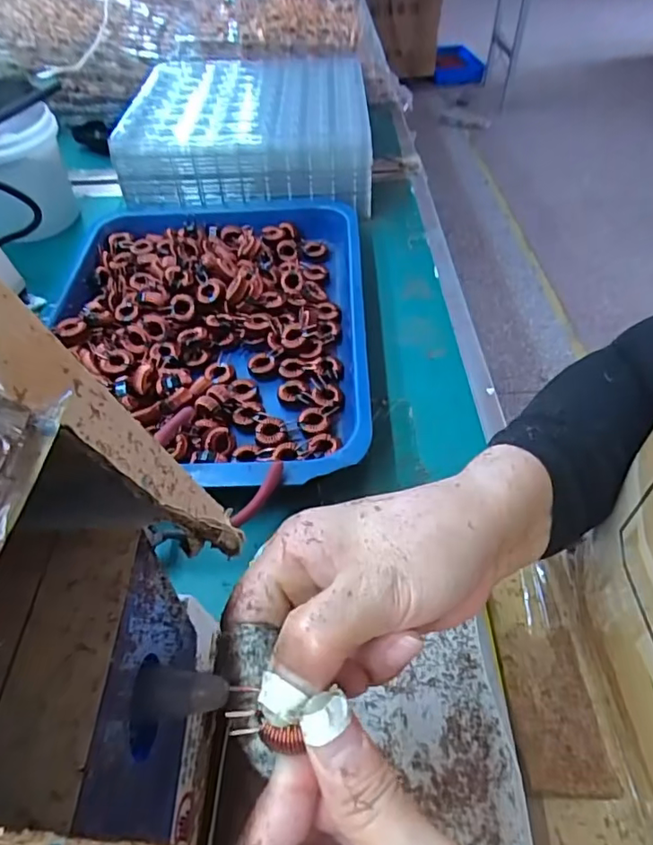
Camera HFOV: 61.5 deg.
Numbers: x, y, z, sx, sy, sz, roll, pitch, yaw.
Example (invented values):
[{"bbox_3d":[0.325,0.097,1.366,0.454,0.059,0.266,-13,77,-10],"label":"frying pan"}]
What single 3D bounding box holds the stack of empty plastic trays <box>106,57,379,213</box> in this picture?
[{"bbox_3d":[-0.099,-0.390,0.716,0.295,0.090,0.316,-2,49,-1],"label":"stack of empty plastic trays"}]

